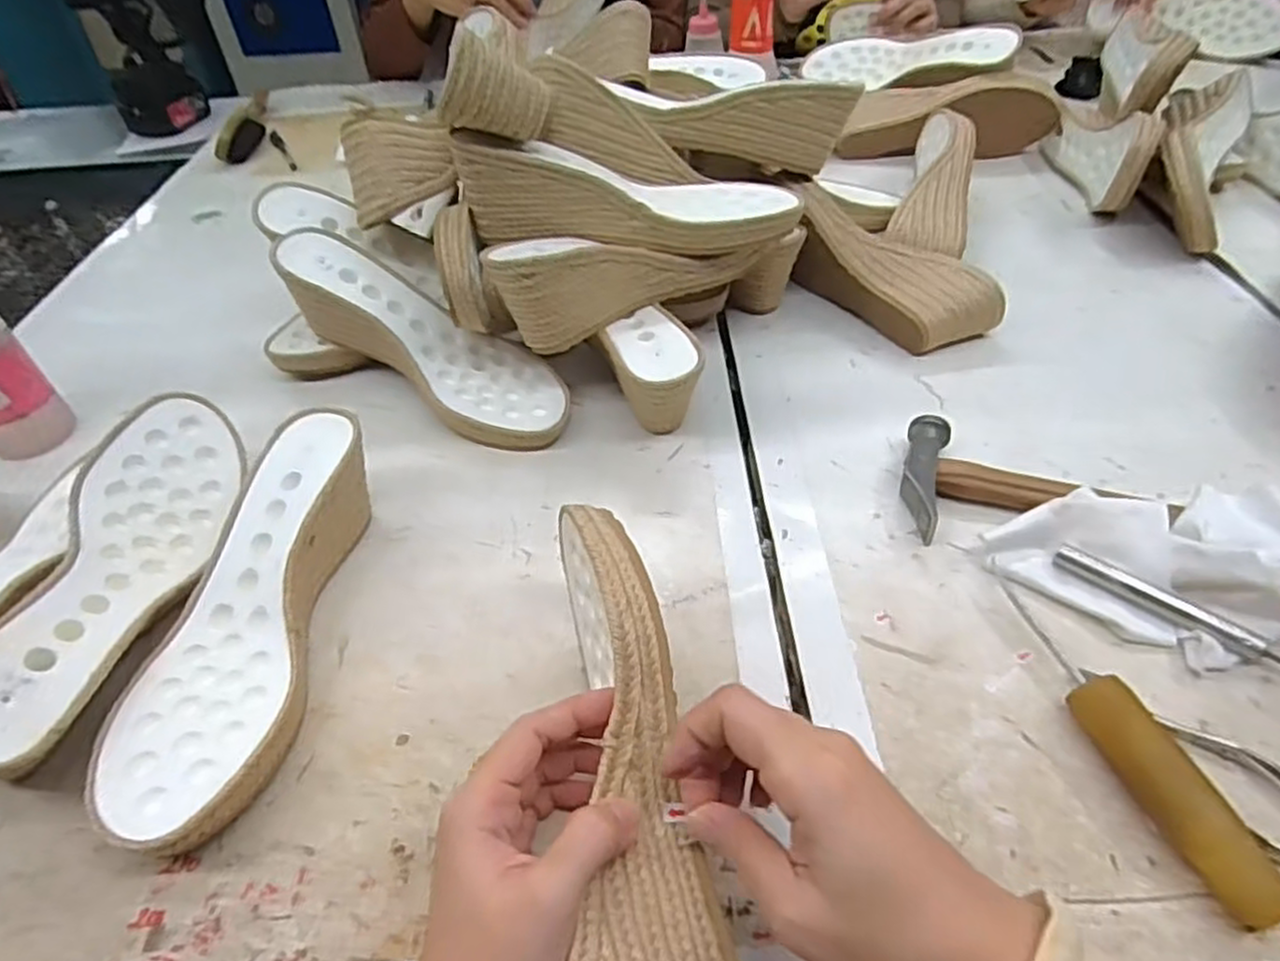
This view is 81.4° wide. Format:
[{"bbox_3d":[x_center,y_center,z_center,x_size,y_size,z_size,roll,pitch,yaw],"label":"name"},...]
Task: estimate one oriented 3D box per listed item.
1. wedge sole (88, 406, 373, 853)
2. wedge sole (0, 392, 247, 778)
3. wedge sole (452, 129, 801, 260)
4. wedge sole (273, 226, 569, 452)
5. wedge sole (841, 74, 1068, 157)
[{"bbox_3d":[-0.211,0.069,0.399,0.080,0.061,0.237,0,46,4],"label":"wedge sole"},{"bbox_3d":[-0.290,0.050,0.408,0.065,0.071,0.234,-1,46,3],"label":"wedge sole"},{"bbox_3d":[-0.008,-0.205,0.536,0.237,0.065,0.090,5,46,-7],"label":"wedge sole"},{"bbox_3d":[-0.161,-0.098,0.553,0.245,0.052,0.074,34,55,3],"label":"wedge sole"},{"bbox_3d":[0.335,-0.398,0.820,0.234,0.076,0.064,7,47,11],"label":"wedge sole"}]

